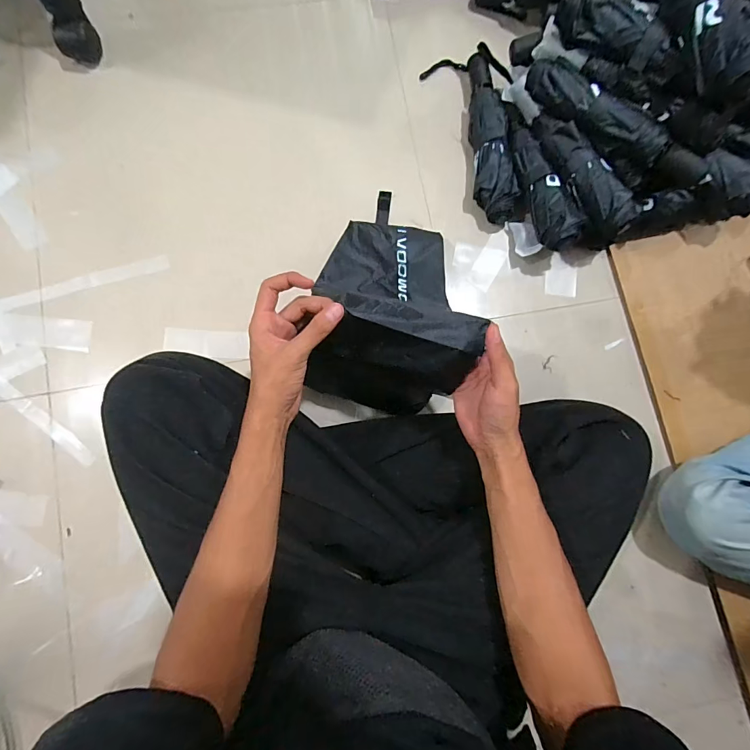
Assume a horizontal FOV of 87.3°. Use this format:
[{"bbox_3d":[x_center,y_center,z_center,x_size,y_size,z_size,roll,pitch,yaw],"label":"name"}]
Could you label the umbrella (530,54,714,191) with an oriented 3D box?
[{"bbox_3d":[0.327,-0.335,0.534,0.282,0.045,0.050,36,83,2],"label":"umbrella"}]

